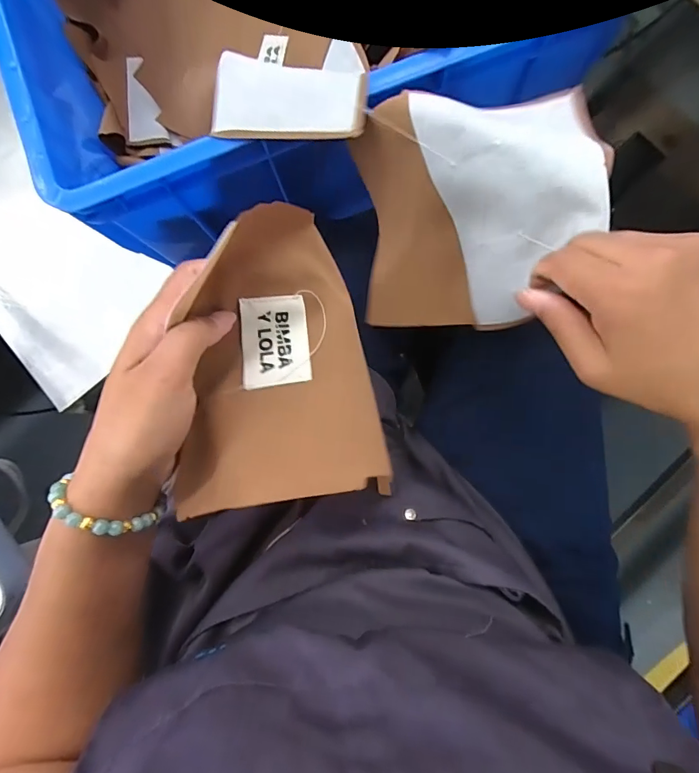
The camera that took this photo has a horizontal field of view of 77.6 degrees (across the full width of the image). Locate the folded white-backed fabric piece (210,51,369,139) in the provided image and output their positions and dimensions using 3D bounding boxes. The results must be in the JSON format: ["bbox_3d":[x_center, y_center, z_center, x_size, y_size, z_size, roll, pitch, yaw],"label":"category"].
[{"bbox_3d":[-0.044,-0.225,0.342,0.117,0.034,0.066,7,86,4],"label":"folded white-backed fabric piece"}]

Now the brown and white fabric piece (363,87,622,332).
[{"bbox_3d":[0.074,-0.118,0.330,0.051,0.171,0.216,-35,46,-29],"label":"brown and white fabric piece"}]

